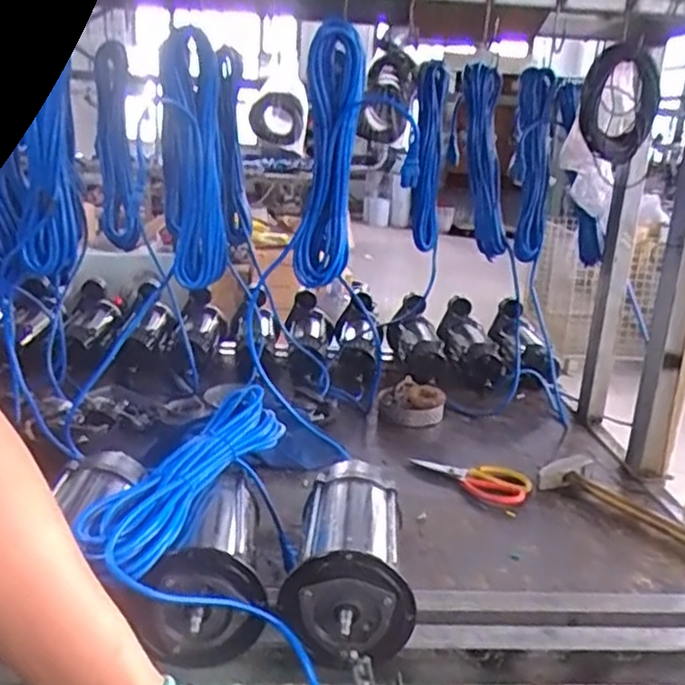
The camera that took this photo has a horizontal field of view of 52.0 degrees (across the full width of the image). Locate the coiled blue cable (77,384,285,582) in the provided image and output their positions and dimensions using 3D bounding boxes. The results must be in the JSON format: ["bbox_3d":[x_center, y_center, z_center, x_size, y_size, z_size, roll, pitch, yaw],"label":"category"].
[{"bbox_3d":[-0.185,0.157,0.846,0.087,0.073,0.360,9,18,20],"label":"coiled blue cable"}]

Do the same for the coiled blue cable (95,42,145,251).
[{"bbox_3d":[-0.412,-0.353,1.289,0.078,0.348,0.077,-3,18,-19],"label":"coiled blue cable"}]

